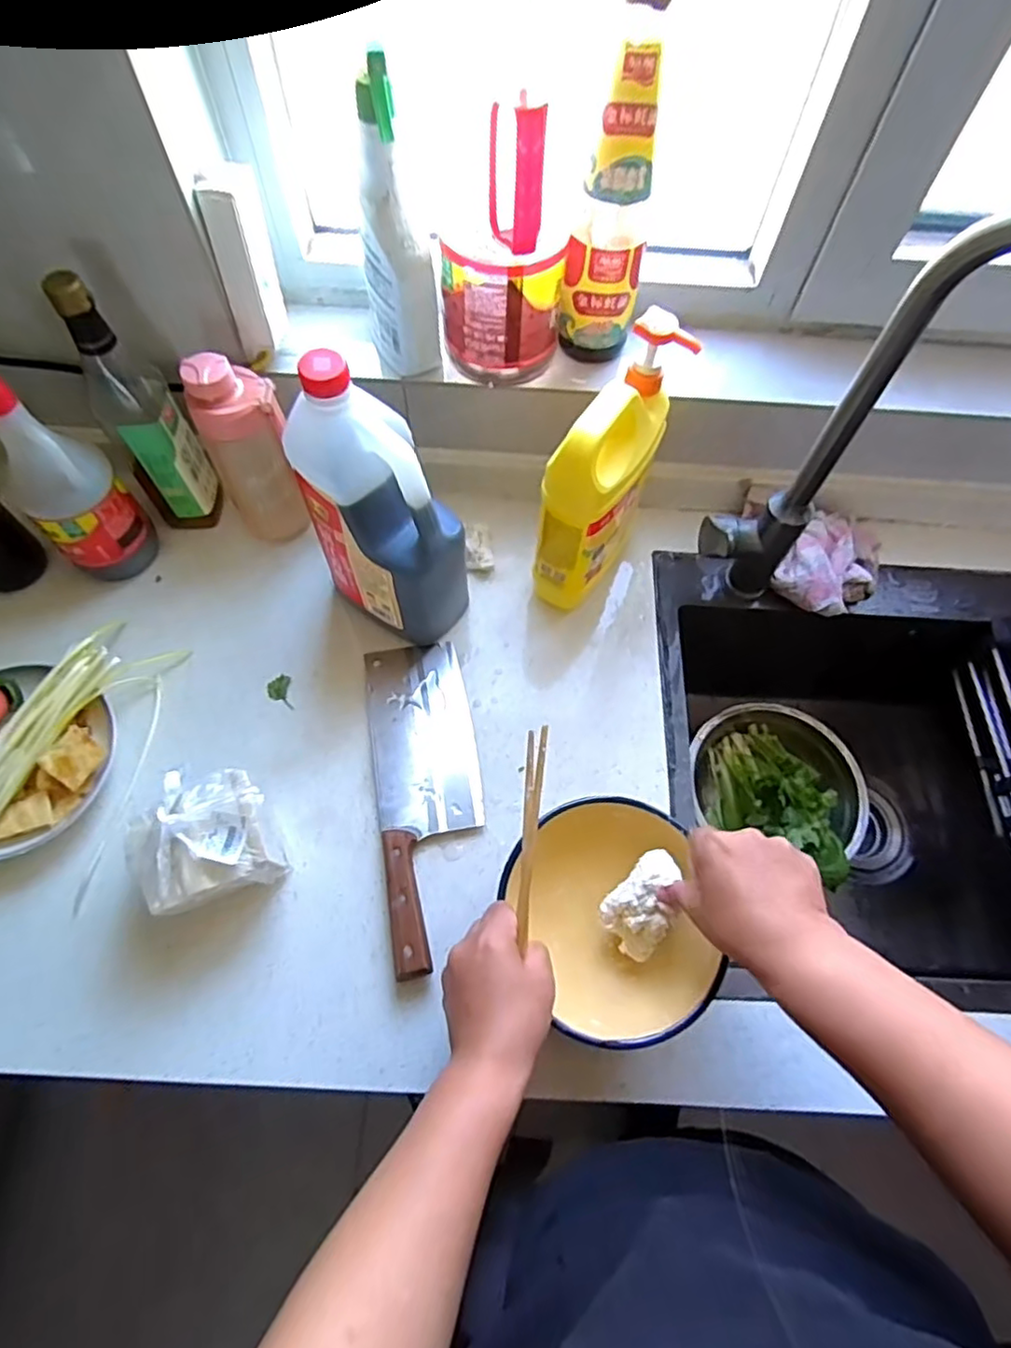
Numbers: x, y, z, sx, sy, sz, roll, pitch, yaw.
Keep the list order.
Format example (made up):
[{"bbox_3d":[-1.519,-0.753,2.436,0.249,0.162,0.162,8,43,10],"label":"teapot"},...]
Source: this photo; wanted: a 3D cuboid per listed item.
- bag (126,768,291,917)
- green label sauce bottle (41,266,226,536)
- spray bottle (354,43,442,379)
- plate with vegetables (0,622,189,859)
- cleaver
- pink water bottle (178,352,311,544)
[{"bbox_3d":[-0.229,0.133,0.506,0.095,0.103,0.094,-16,67,-6],"label":"bag"},{"bbox_3d":[-0.333,-0.230,0.589,0.066,0.241,0.060,-36,71,-17],"label":"green label sauce bottle"},{"bbox_3d":[-0.090,-0.356,0.525,0.051,0.222,0.064,-39,71,-15],"label":"spray bottle"},{"bbox_3d":[-0.408,0.053,0.547,0.138,0.076,0.238,28,67,10],"label":"plate with vegetables"},{"bbox_3d":[-0.068,0.099,0.568,0.094,0.028,0.292,-9,66,-7],"label":"cleaver"},{"bbox_3d":[-0.240,-0.205,0.614,0.073,0.188,0.064,-15,67,-9],"label":"pink water bottle"}]

